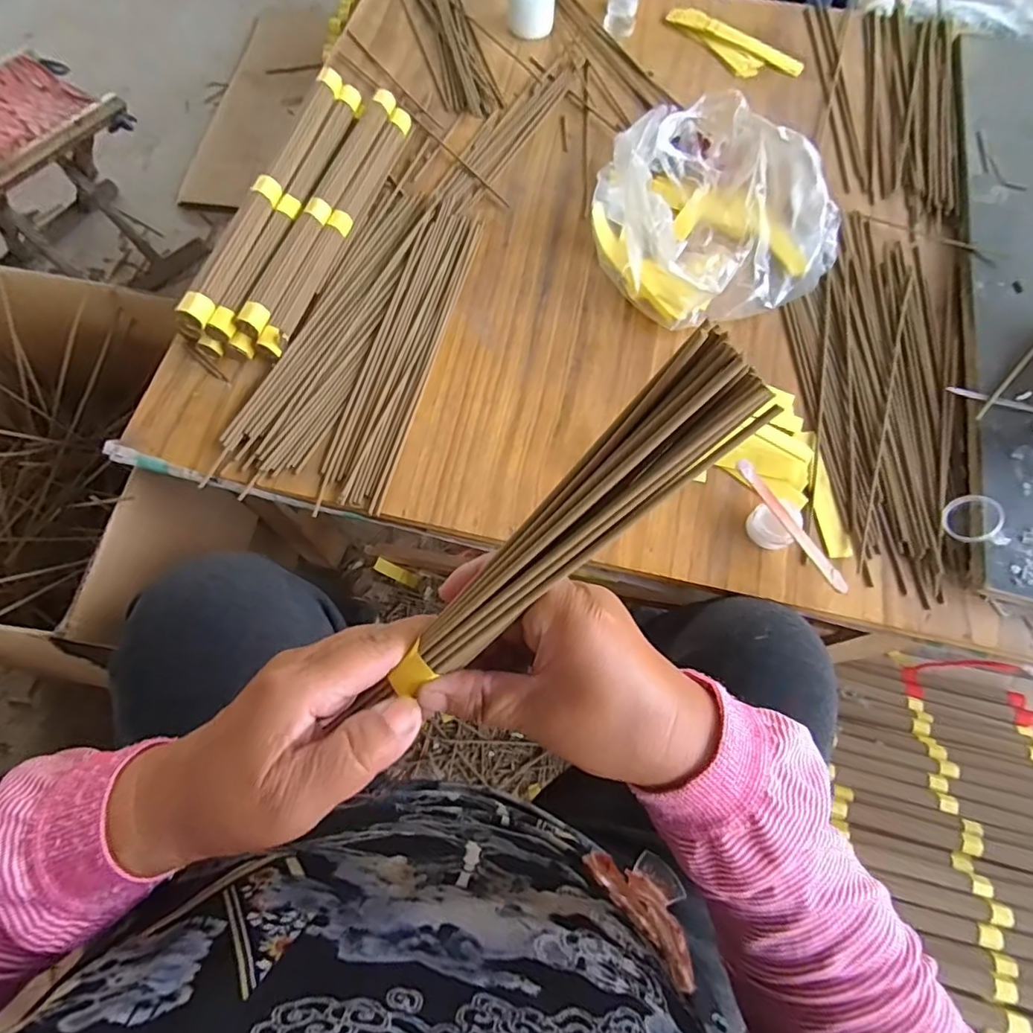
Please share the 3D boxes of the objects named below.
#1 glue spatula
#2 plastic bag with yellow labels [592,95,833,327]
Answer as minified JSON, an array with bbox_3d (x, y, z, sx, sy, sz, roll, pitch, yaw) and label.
[{"bbox_3d":[0.212,0.006,0.430,0.010,0.009,0.122,-30,73,-11],"label":"glue spatula"},{"bbox_3d":[0.186,-0.287,0.513,0.221,0.083,0.210,-43,75,-14],"label":"plastic bag with yellow labels"}]

